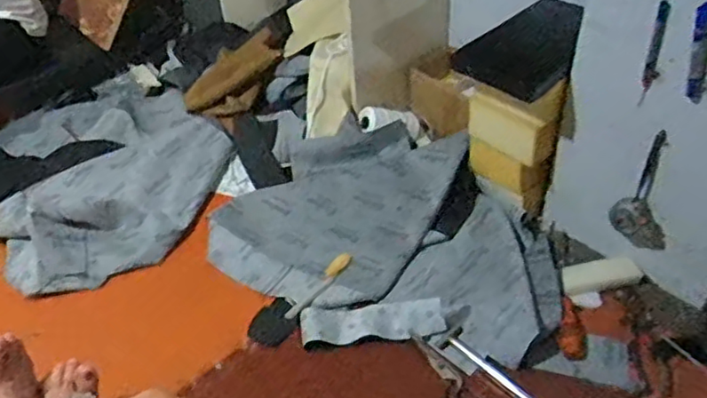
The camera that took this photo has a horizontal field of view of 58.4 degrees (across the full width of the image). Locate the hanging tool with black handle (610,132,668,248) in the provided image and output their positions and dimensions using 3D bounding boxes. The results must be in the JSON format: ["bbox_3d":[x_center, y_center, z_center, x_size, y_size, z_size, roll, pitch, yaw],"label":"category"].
[{"bbox_3d":[0.487,-0.010,1.039,0.094,0.206,0.033,14,45,17],"label":"hanging tool with black handle"}]

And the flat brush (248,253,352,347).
[{"bbox_3d":[-0.099,0.170,1.141,0.076,0.027,0.230,25,49,25],"label":"flat brush"}]

